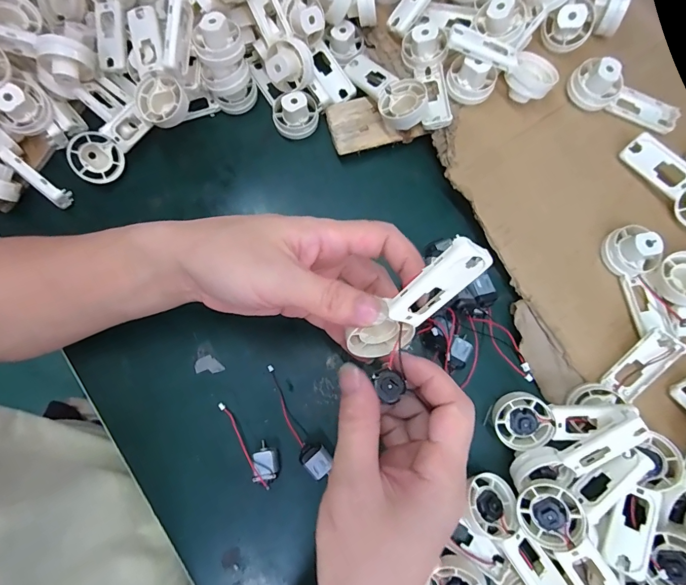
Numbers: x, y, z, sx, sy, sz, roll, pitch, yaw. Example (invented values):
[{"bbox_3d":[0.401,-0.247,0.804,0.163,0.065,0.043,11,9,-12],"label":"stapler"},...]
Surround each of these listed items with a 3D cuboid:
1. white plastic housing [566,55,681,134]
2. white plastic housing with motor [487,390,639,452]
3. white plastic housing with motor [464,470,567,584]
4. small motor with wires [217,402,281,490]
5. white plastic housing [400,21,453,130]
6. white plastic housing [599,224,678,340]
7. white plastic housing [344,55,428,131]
[{"bbox_3d":[0.234,-0.162,0.323,0.093,0.028,0.035,24,79,4],"label":"white plastic housing"},{"bbox_3d":[0.153,0.089,0.280,0.087,0.016,0.041,-12,78,18],"label":"white plastic housing with motor"},{"bbox_3d":[0.117,0.170,0.268,0.037,0.022,0.091,-31,81,-7],"label":"white plastic housing with motor"},{"bbox_3d":[-0.069,0.111,0.297,0.020,0.017,0.068,-33,81,-7],"label":"small motor with wires"},{"bbox_3d":[0.072,-0.181,0.330,0.035,0.024,0.085,-3,79,-1],"label":"white plastic housing"},{"bbox_3d":[0.229,-0.009,0.299,0.033,0.027,0.086,-16,79,-4],"label":"white plastic housing"},{"bbox_3d":[0.037,-0.175,0.334,0.040,0.018,0.090,-34,67,-7],"label":"white plastic housing"}]

